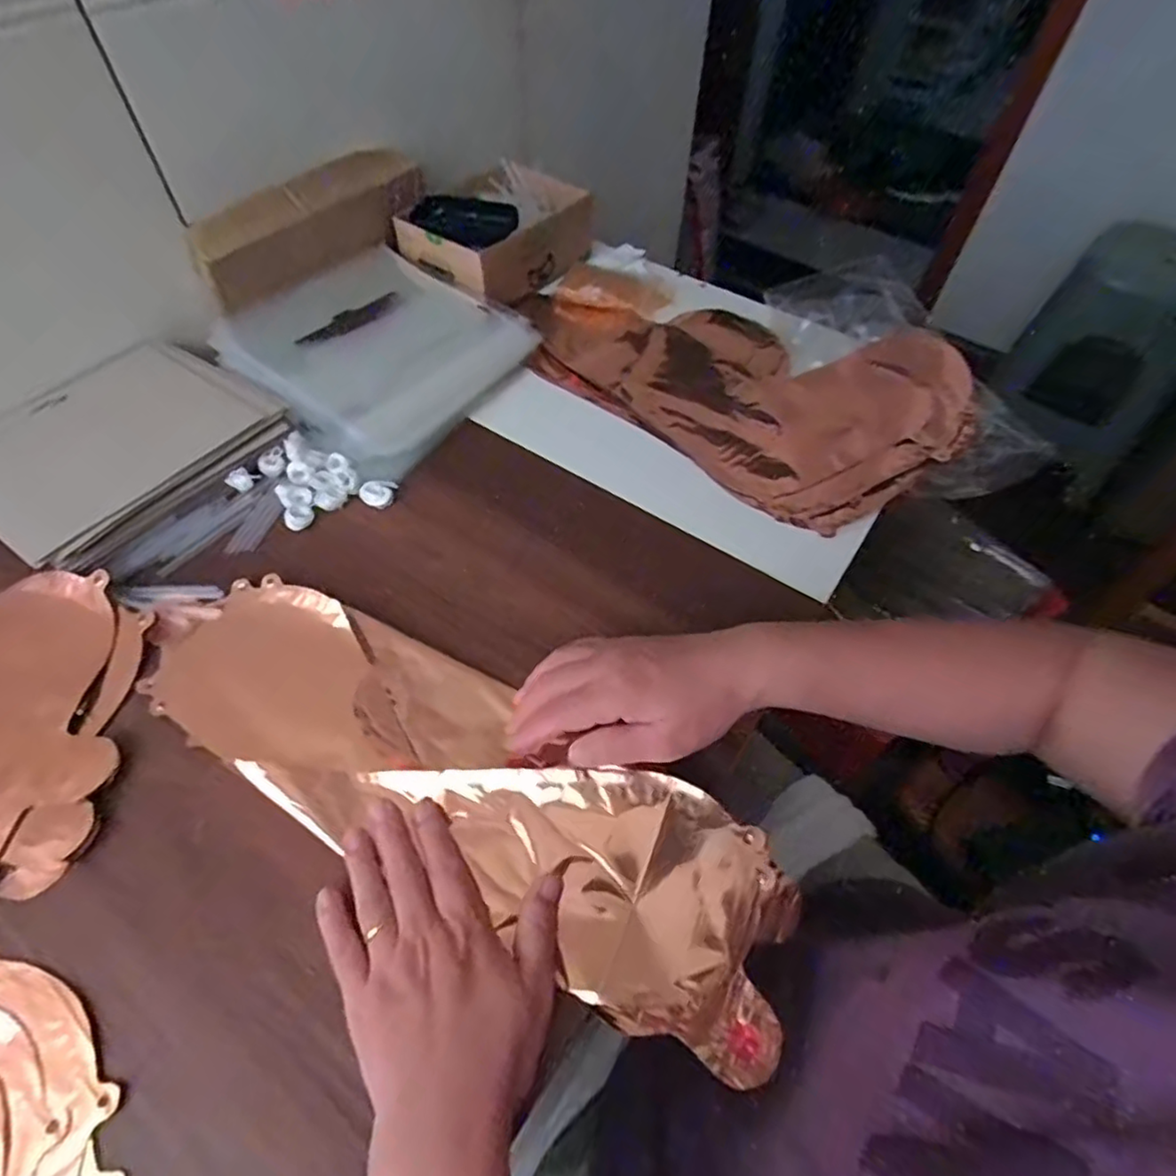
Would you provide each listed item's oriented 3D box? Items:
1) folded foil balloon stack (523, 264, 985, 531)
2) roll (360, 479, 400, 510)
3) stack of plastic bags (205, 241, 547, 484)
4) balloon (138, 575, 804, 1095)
[{"bbox_3d":[0.127,-0.219,0.597,0.415,0.035,0.231,36,61,21],"label":"folded foil balloon stack"},{"bbox_3d":[-0.170,-0.077,0.506,0.027,0.009,0.023,15,97,-8],"label":"roll"},{"bbox_3d":[-0.199,-0.223,0.590,0.221,0.049,0.225,29,59,18],"label":"stack of plastic bags"},{"bbox_3d":[-0.079,0.112,0.376,0.416,0.023,0.122,26,58,15],"label":"balloon"}]

